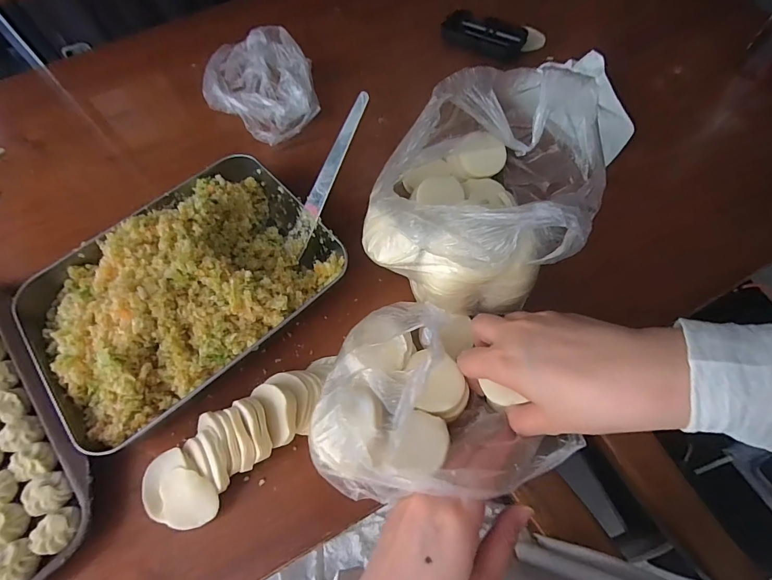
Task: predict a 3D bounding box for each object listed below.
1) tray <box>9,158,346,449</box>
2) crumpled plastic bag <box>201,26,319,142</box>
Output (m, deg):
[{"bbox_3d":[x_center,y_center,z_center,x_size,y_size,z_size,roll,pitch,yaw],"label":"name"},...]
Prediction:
[{"bbox_3d":[-0.184,-0.012,0.354,0.253,0.062,0.193,-37,67,-14],"label":"tray"},{"bbox_3d":[-0.155,-0.254,0.489,0.158,0.059,0.124,35,70,19],"label":"crumpled plastic bag"}]

